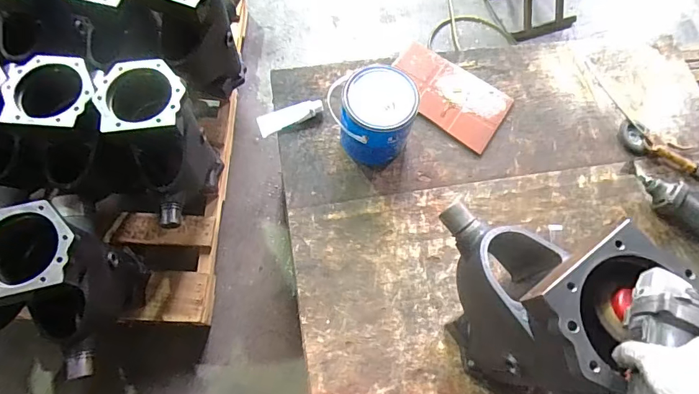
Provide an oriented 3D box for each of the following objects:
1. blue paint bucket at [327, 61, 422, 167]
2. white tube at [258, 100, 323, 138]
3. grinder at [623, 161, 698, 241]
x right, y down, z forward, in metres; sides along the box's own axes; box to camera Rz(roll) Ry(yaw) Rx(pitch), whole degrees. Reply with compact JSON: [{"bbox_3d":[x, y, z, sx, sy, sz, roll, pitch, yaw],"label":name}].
[{"bbox_3d":[0.055,-0.169,0.930,0.152,0.165,0.158,1,69,-4],"label":"blue paint bucket"},{"bbox_3d":[-0.134,-0.185,0.985,0.151,0.024,0.052,-20,72,-11],"label":"white tube"},{"bbox_3d":[0.742,0.022,0.953,0.297,0.060,0.075,43,72,12],"label":"grinder"}]

